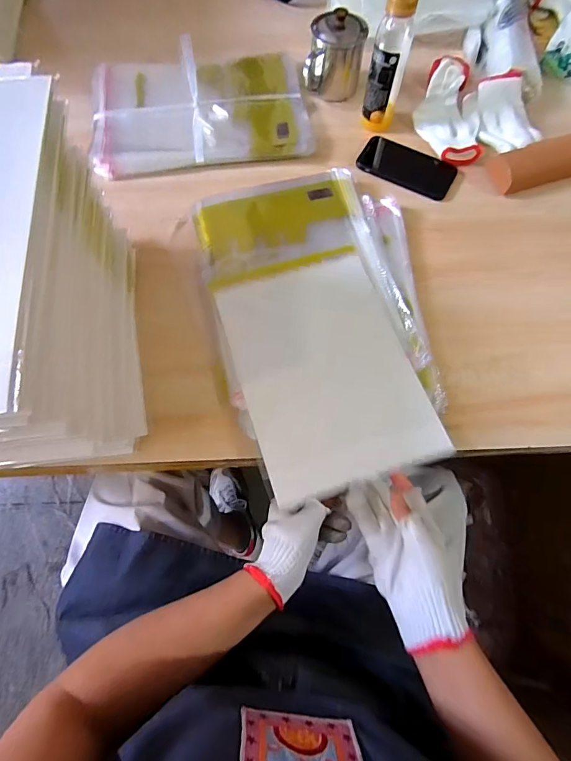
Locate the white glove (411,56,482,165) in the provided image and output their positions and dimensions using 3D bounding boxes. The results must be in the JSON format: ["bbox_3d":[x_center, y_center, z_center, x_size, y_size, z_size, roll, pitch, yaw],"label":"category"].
[{"bbox_3d":[0.266,-0.444,0.666,0.100,0.034,0.204,1,69,0],"label":"white glove"}]

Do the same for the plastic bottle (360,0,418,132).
[{"bbox_3d":[0.151,-0.465,0.602,0.052,0.169,0.054,12,69,4],"label":"plastic bottle"}]

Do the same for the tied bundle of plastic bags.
[{"bbox_3d":[-0.141,-0.454,0.678,0.351,0.033,0.256,-9,69,-4],"label":"tied bundle of plastic bags"}]

